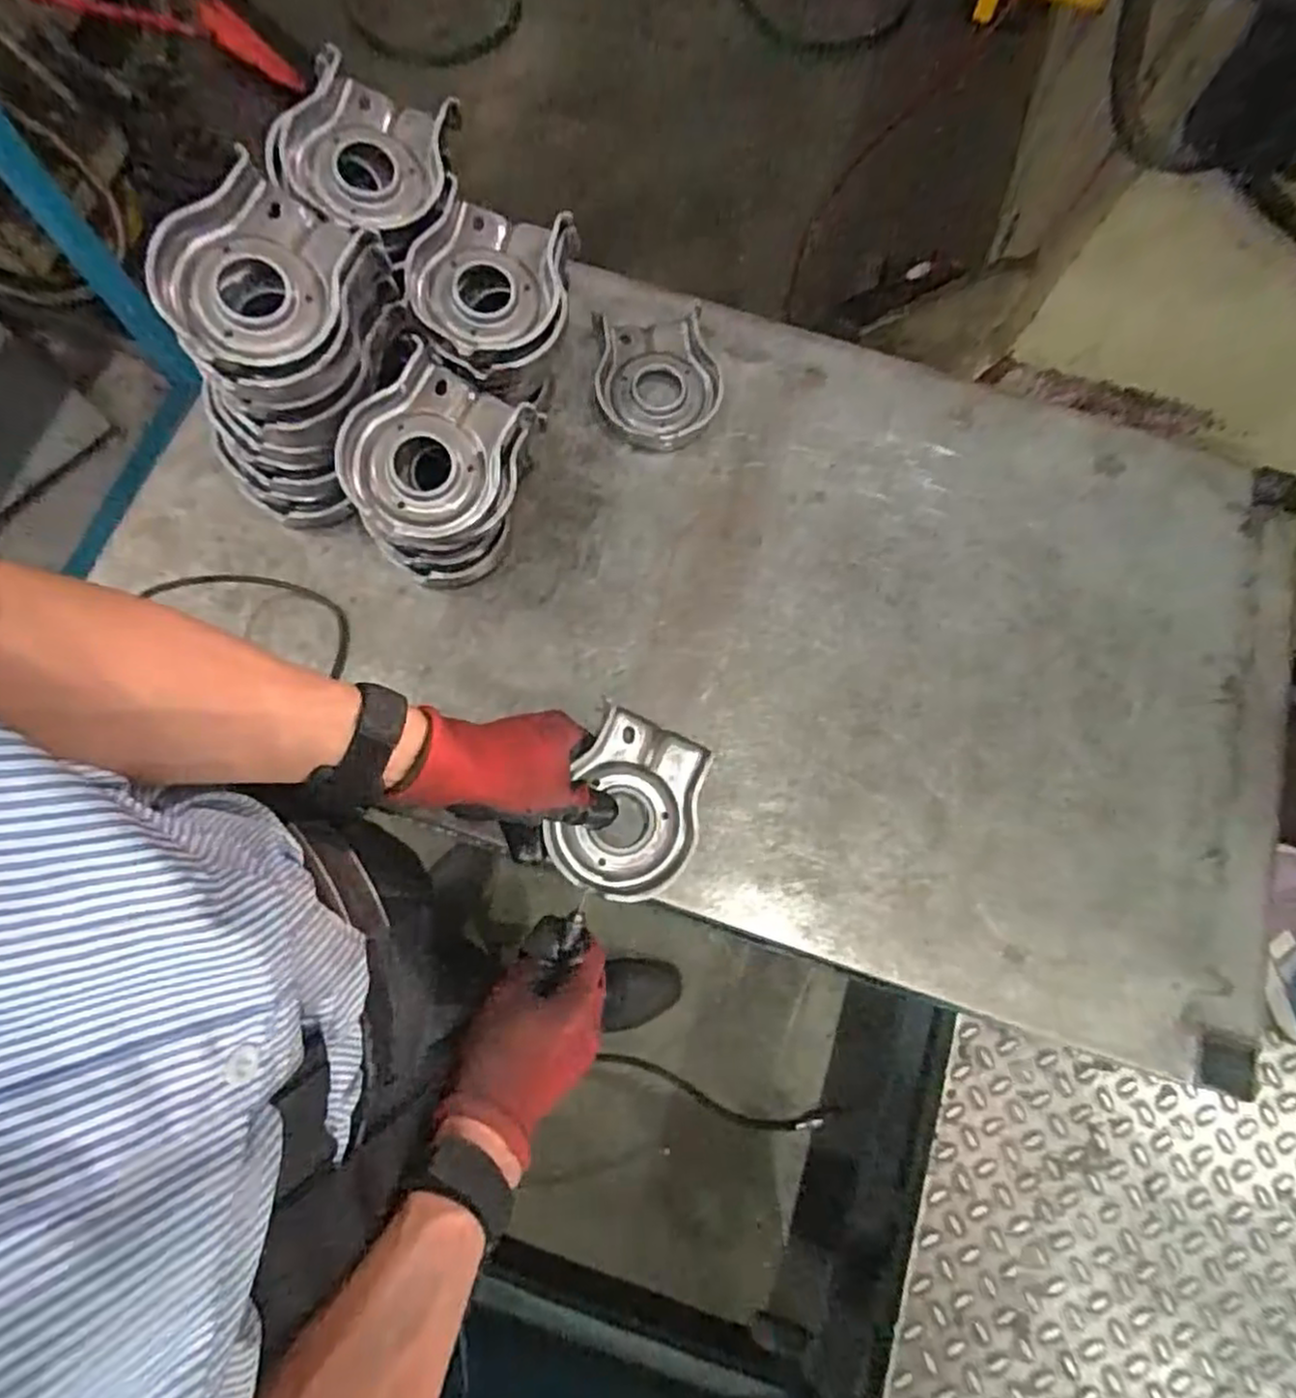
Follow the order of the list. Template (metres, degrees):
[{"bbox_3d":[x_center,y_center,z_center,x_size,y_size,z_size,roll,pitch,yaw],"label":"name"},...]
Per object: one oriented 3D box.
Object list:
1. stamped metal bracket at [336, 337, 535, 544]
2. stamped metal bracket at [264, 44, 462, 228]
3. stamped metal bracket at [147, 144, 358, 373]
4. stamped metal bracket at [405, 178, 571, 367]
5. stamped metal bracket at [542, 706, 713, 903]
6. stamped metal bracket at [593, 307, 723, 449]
[{"bbox_3d":[-0.148,-0.168,0.495,0.106,0.045,0.123,26,78,-9],"label":"stamped metal bracket"},{"bbox_3d":[-0.199,-0.386,0.503,0.110,0.036,0.131,12,73,2],"label":"stamped metal bracket"},{"bbox_3d":[-0.238,-0.269,0.442,0.093,0.034,0.127,17,73,-17],"label":"stamped metal bracket"},{"bbox_3d":[-0.114,-0.304,0.515,0.108,0.030,0.129,5,73,0],"label":"stamped metal bracket"},{"bbox_3d":[-0.009,0.075,0.488,0.087,0.021,0.121,22,73,5],"label":"stamped metal bracket"},{"bbox_3d":[0.008,-0.275,0.601,0.101,0.036,0.123,-1,73,-2],"label":"stamped metal bracket"}]

